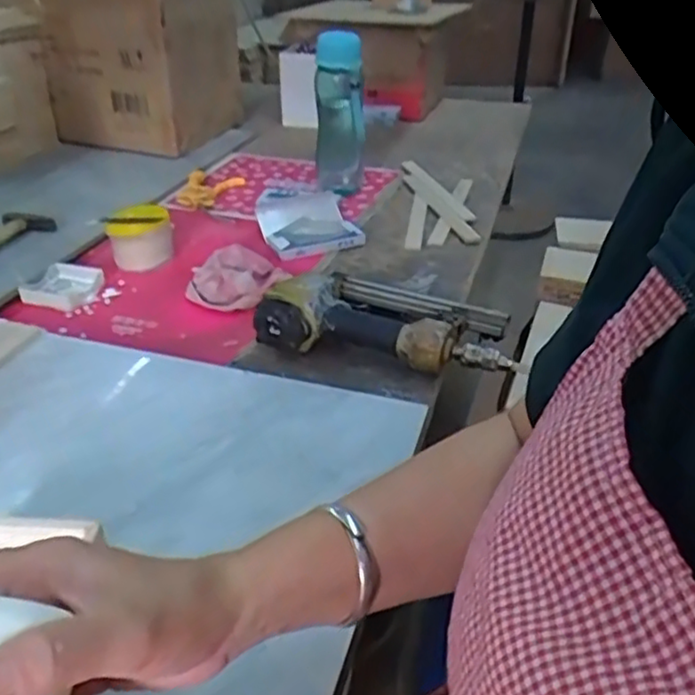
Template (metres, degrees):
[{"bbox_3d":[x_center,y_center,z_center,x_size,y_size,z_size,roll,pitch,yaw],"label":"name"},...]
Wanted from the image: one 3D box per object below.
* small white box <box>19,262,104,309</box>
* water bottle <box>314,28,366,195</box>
[{"bbox_3d":[-0.347,-0.074,0.832,0.080,0.025,0.077,10,34,13],"label":"small white box"},{"bbox_3d":[-0.012,-0.366,1.058,0.074,0.238,0.084,1,33,-2],"label":"water bottle"}]

